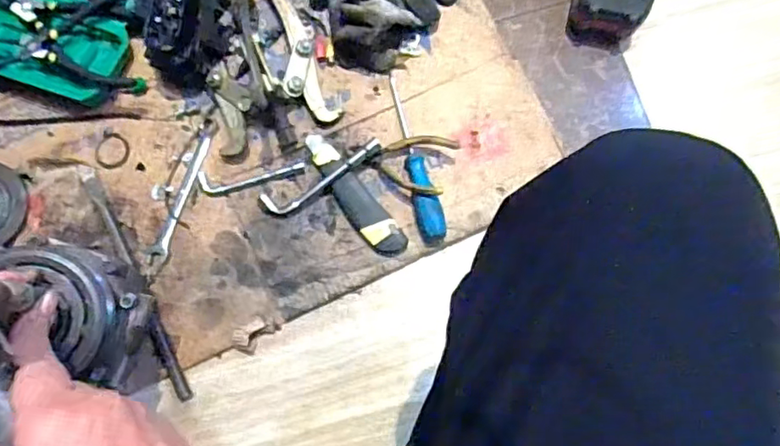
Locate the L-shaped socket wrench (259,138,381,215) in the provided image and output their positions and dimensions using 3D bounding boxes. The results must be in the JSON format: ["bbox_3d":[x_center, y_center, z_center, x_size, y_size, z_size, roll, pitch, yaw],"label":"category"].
[{"bbox_3d":[-0.072,-0.047,0.653,0.142,0.029,0.030,-25,80,-4],"label":"L-shaped socket wrench"}]

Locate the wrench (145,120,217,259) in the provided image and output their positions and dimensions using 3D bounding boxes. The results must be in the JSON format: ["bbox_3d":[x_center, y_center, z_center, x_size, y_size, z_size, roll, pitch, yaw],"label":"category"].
[{"bbox_3d":[-0.233,-0.041,0.672,0.020,0.004,0.164,19,81,4],"label":"wrench"}]

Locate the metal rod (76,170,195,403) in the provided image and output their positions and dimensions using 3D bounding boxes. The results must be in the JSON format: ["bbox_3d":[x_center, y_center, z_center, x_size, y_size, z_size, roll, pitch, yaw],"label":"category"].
[{"bbox_3d":[-0.280,0.060,0.651,0.017,0.011,0.287,-28,81,-4],"label":"metal rod"}]

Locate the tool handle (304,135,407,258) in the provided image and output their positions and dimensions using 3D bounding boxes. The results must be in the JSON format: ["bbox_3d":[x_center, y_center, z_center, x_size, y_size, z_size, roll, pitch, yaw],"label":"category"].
[{"bbox_3d":[-0.042,-0.032,0.653,0.035,0.022,0.164,-37,81,-5],"label":"tool handle"}]

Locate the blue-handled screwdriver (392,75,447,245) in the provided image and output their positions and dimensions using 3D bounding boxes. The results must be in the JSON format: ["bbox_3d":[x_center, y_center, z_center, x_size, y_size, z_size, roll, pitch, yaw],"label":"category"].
[{"bbox_3d":[0.028,-0.074,0.659,0.028,0.023,0.201,-13,80,-1],"label":"blue-handled screwdriver"}]

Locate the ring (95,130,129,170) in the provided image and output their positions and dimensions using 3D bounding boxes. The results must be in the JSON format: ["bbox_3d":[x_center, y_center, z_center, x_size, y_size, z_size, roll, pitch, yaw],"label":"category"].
[{"bbox_3d":[-0.320,-0.083,0.685,0.040,0.004,0.045,17,80,4],"label":"ring"}]

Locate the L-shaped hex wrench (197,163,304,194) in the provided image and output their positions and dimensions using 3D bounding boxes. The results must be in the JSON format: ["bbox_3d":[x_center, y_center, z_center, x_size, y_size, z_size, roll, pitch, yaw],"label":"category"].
[{"bbox_3d":[-0.155,-0.050,0.667,0.117,0.005,0.026,-5,80,0],"label":"L-shaped hex wrench"}]

